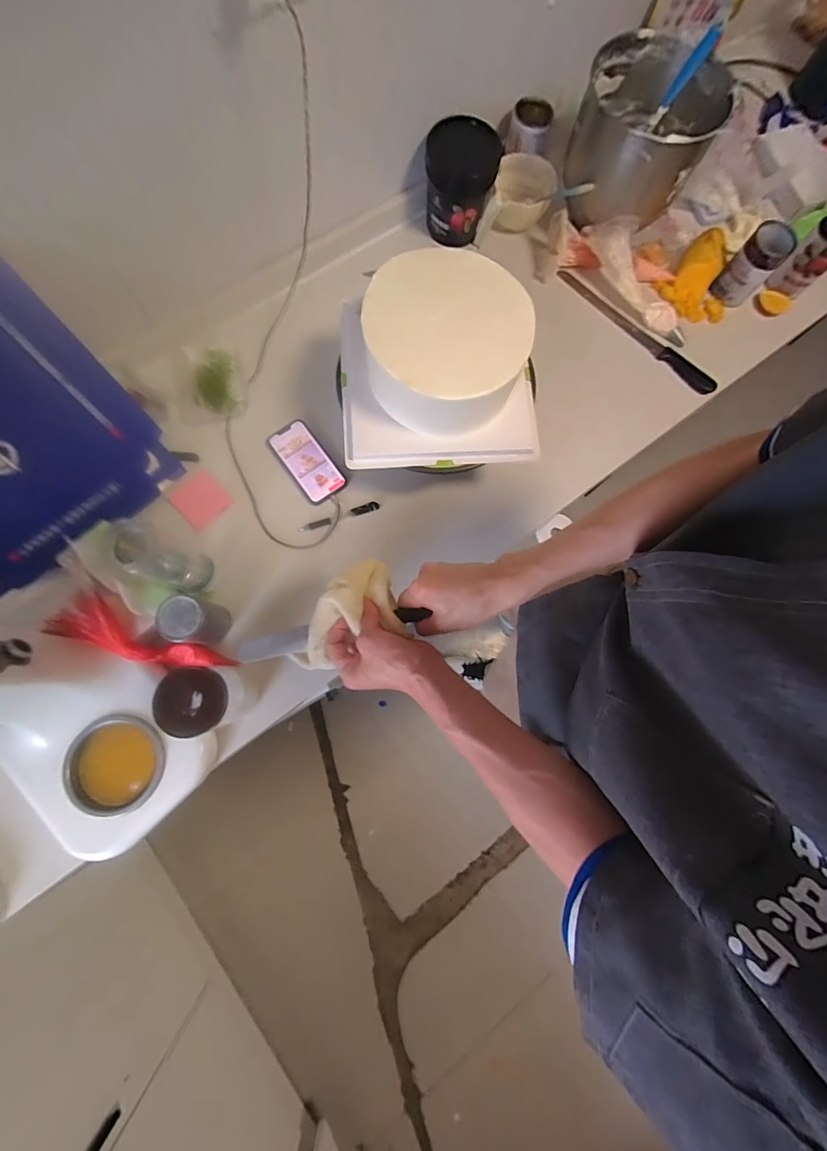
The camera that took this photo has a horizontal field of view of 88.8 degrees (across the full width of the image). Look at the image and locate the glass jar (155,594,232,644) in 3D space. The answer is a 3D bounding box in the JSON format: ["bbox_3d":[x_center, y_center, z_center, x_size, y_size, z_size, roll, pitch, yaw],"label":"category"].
[{"bbox_3d":[-0.315,0.065,0.611,0.062,0.100,0.061,1,79,-3],"label":"glass jar"}]

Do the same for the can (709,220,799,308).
[{"bbox_3d":[0.627,-0.572,0.786,0.073,0.110,0.071,1,79,-3],"label":"can"}]

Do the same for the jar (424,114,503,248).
[{"bbox_3d":[0.085,-0.706,0.767,0.112,0.145,0.122,1,79,-3],"label":"jar"}]

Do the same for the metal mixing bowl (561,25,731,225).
[{"bbox_3d":[0.390,-0.747,0.725,0.225,0.156,0.230,19,79,1],"label":"metal mixing bowl"}]

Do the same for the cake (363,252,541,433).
[{"bbox_3d":[0.044,-0.296,0.547,0.194,0.106,0.213,1,79,-3],"label":"cake"}]

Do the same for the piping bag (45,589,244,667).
[{"bbox_3d":[-0.378,0.092,0.608,0.231,0.034,0.067,26,77,-25],"label":"piping bag"}]

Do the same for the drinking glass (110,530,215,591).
[{"bbox_3d":[-0.351,-0.021,0.600,0.060,0.160,0.064,19,79,1],"label":"drinking glass"}]

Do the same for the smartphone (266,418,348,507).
[{"bbox_3d":[-0.183,-0.194,0.719,0.077,0.017,0.153,-37,83,-9],"label":"smartphone"}]

